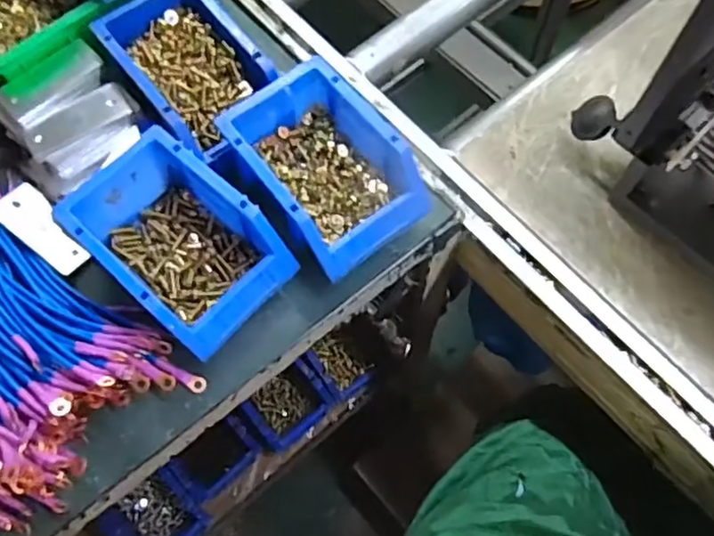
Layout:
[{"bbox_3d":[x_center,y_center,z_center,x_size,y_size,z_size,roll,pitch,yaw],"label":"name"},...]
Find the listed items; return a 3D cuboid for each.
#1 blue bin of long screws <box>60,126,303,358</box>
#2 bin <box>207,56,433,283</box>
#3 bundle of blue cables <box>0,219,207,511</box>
[{"bbox_3d":[-0.140,-0.020,0.492,0.159,0.068,0.110,40,73,16],"label":"blue bin of long screws"},{"bbox_3d":[-0.027,-0.084,0.500,0.120,0.055,0.153,-37,71,-13],"label":"bin"},{"bbox_3d":[-0.272,0.044,0.477,0.278,0.042,0.142,37,73,15],"label":"bundle of blue cables"}]

